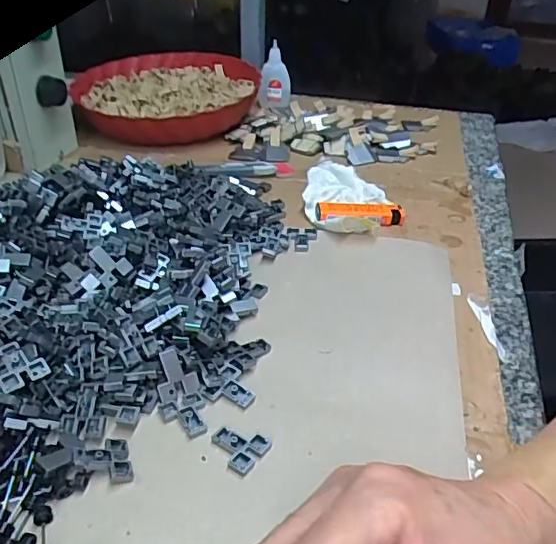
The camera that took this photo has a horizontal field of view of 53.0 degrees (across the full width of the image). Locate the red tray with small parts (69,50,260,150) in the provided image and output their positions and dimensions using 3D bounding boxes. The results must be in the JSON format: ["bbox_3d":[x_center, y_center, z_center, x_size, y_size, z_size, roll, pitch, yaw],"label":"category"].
[{"bbox_3d":[-0.151,-0.238,0.737,0.234,0.061,0.228,9,35,9],"label":"red tray with small parts"}]

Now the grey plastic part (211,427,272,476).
[{"bbox_3d":[-0.022,0.098,0.316,0.030,0.004,0.029,24,40,28],"label":"grey plastic part"}]

